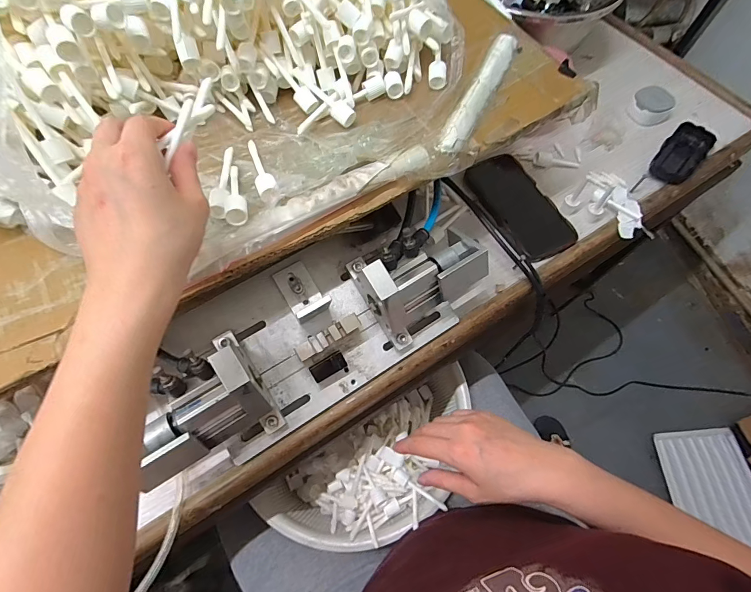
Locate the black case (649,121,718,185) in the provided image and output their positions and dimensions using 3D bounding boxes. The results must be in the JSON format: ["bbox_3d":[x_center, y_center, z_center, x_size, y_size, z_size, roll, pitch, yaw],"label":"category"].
[{"bbox_3d":[0.442,-0.205,0.554,0.054,0.028,0.116,42,72,17],"label":"black case"}]

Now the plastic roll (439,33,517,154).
[{"bbox_3d":[0.107,-0.211,0.393,0.025,0.014,0.173,26,68,11],"label":"plastic roll"}]

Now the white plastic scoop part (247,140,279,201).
[{"bbox_3d":[-0.108,-0.119,0.358,0.018,0.017,0.091,-21,68,-9],"label":"white plastic scoop part"}]

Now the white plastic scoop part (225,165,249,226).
[{"bbox_3d":[-0.127,-0.094,0.343,0.019,0.016,0.077,-16,52,-8],"label":"white plastic scoop part"}]

